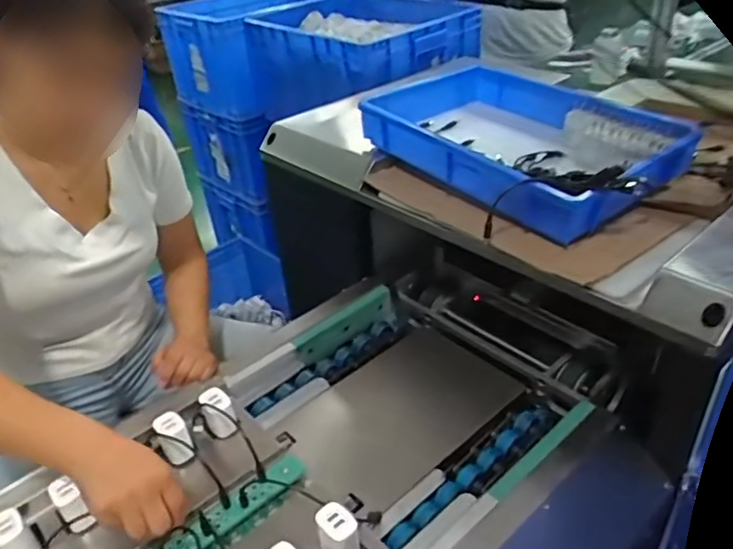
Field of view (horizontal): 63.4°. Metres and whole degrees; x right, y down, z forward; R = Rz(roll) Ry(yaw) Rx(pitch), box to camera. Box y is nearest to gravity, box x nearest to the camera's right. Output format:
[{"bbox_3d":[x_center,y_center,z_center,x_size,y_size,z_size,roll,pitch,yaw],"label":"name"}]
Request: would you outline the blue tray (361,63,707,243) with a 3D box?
[{"bbox_3d":[0.229,-0.202,0.900,0.300,0.091,0.441,-27,39,-29],"label":"blue tray"}]

